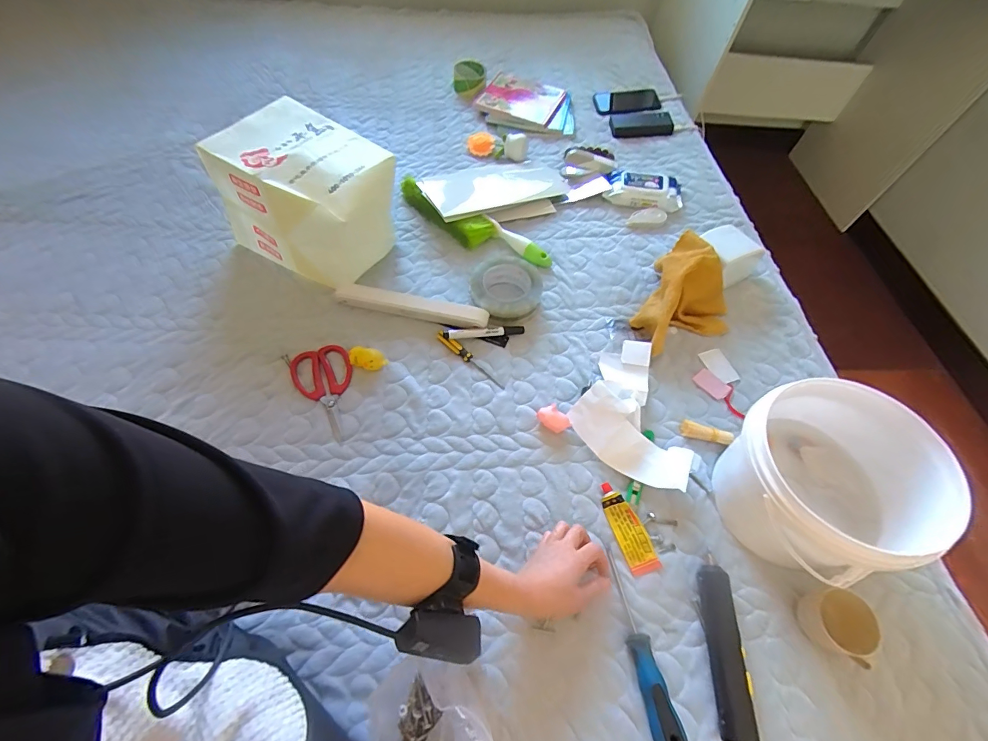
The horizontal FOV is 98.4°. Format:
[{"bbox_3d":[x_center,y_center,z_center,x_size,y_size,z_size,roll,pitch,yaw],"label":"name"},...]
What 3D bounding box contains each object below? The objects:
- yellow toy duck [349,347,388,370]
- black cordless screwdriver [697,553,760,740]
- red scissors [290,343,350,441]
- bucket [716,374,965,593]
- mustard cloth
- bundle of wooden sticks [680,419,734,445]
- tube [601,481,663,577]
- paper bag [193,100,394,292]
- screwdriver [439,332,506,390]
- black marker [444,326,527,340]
[{"bbox_3d":[-0.195,-0.017,0.655,0.058,0.032,0.026,17,60,6],"label":"yellow toy duck"},{"bbox_3d":[0.255,0.301,0.471,0.031,0.030,0.171,7,59,1],"label":"black cordless screwdriver"},{"bbox_3d":[-0.246,0.031,0.635,0.084,0.007,0.157,-22,63,-15],"label":"red scissors"},{"bbox_3d":[0.376,0.128,0.510,0.179,0.164,0.187,2,60,-3],"label":"bucket"},{"bbox_3d":[0.322,-0.115,0.706,0.151,0.094,0.228,33,63,15],"label":"mustard cloth"},{"bbox_3d":[0.306,0.092,0.618,0.069,0.020,0.021,17,60,6],"label":"bundle of wooden sticks"},{"bbox_3d":[0.171,0.200,0.546,0.038,0.021,0.113,-16,62,-13],"label":"tube"},{"bbox_3d":[-0.291,-0.281,0.715,0.278,0.176,0.191,27,62,12],"label":"paper bag"},{"bbox_3d":[-0.038,-0.019,0.678,0.142,0.012,0.014,38,64,17],"label":"screwdriver"},{"bbox_3d":[-0.015,-0.062,0.701,0.133,0.020,0.016,-7,60,-7],"label":"black marker"}]

